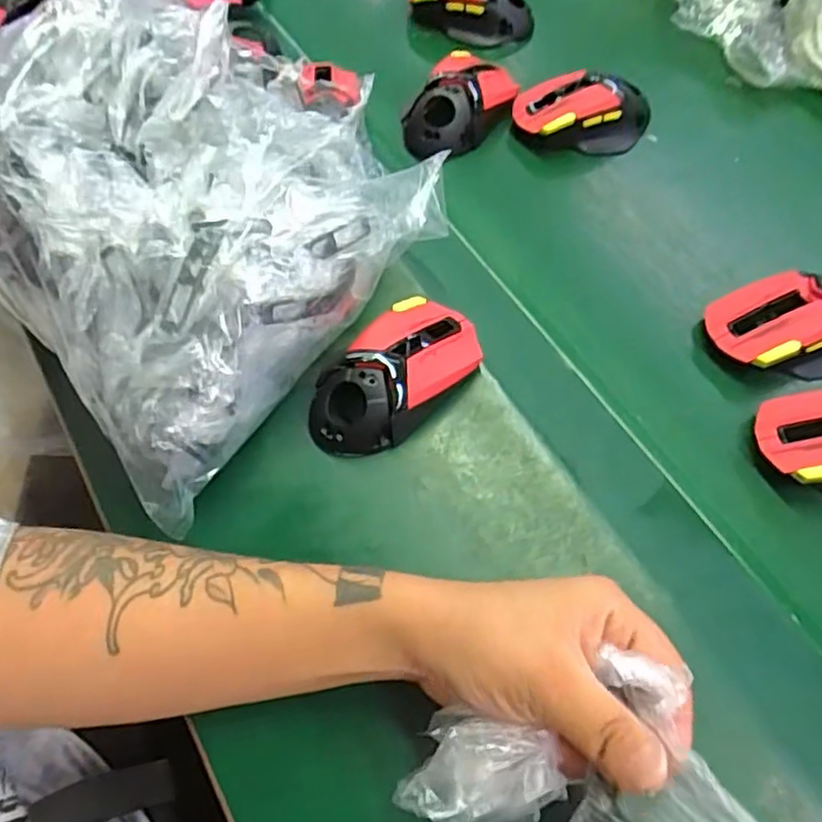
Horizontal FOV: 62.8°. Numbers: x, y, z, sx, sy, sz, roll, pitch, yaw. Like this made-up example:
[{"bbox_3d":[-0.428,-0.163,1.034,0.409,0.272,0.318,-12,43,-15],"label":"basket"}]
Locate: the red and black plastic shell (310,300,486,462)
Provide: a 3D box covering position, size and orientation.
[{"bbox_3d":[-0.011,-0.024,0.425,0.068,0.037,0.121,38,66,18],"label":"red and black plastic shell"}]

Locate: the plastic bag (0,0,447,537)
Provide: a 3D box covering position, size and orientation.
[{"bbox_3d":[-0.141,-0.133,0.408,0.258,0.135,0.257,39,66,18],"label":"plastic bag"}]

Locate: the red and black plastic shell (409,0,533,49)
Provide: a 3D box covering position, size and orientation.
[{"bbox_3d":[0.055,-0.377,0.628,0.118,0.043,0.054,8,60,3],"label":"red and black plastic shell"}]

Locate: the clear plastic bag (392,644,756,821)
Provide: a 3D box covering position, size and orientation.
[{"bbox_3d":[0.069,0.158,0.262,0.128,0.062,0.100,-12,62,-9],"label":"clear plastic bag"}]

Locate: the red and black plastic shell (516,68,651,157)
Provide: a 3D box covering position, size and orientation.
[{"bbox_3d":[0.142,-0.245,0.554,0.113,0.041,0.059,0,60,-2],"label":"red and black plastic shell"}]

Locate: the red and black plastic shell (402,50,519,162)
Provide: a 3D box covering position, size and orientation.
[{"bbox_3d":[0.037,-0.254,0.556,0.101,0.037,0.071,-40,69,-21],"label":"red and black plastic shell"}]

